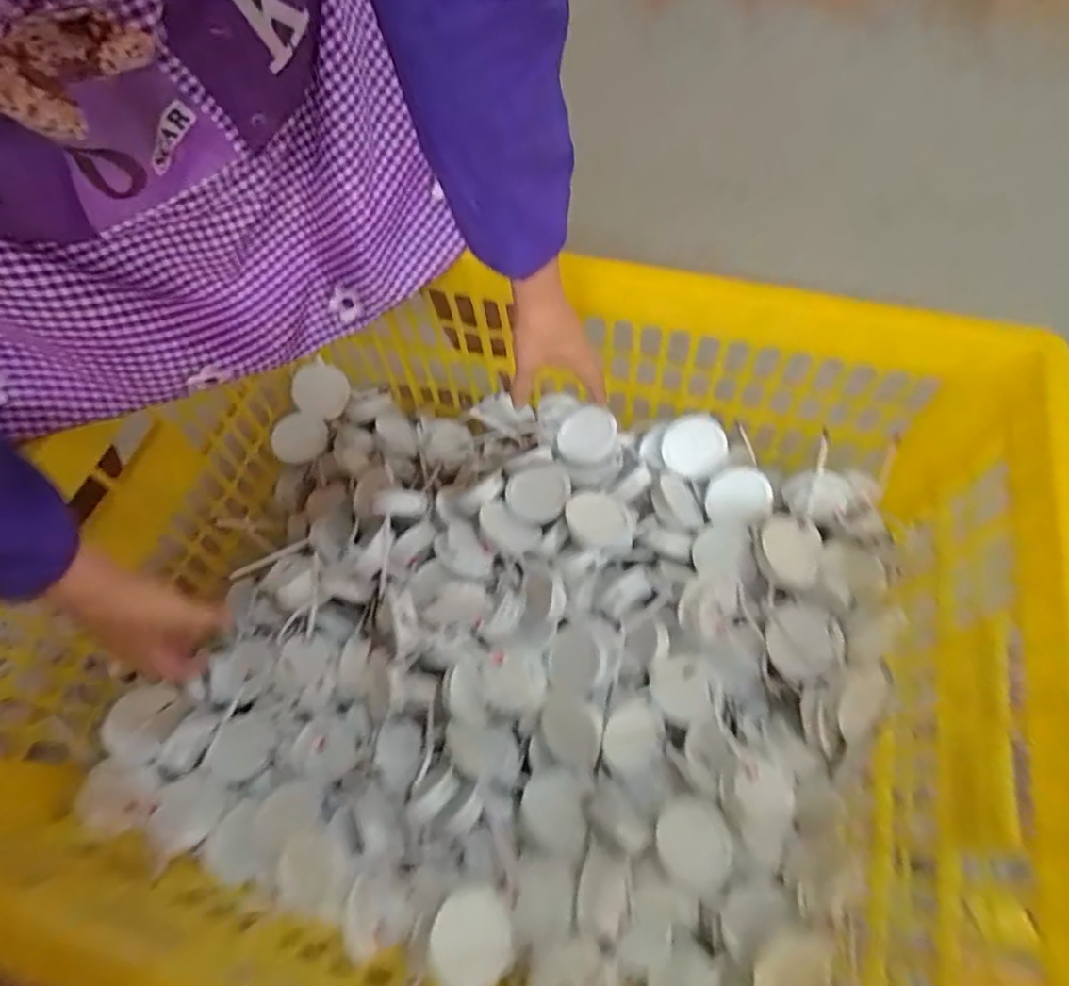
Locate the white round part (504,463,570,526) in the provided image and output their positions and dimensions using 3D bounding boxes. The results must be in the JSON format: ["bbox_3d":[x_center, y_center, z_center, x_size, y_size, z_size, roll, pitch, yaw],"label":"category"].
[{"bbox_3d":[0.004,-0.001,0.709,0.072,0.021,0.069,-1,60,2],"label":"white round part"}]

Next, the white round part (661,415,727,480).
[{"bbox_3d":[0.187,-0.054,0.729,0.072,0.009,0.071,2,98,16],"label":"white round part"}]

